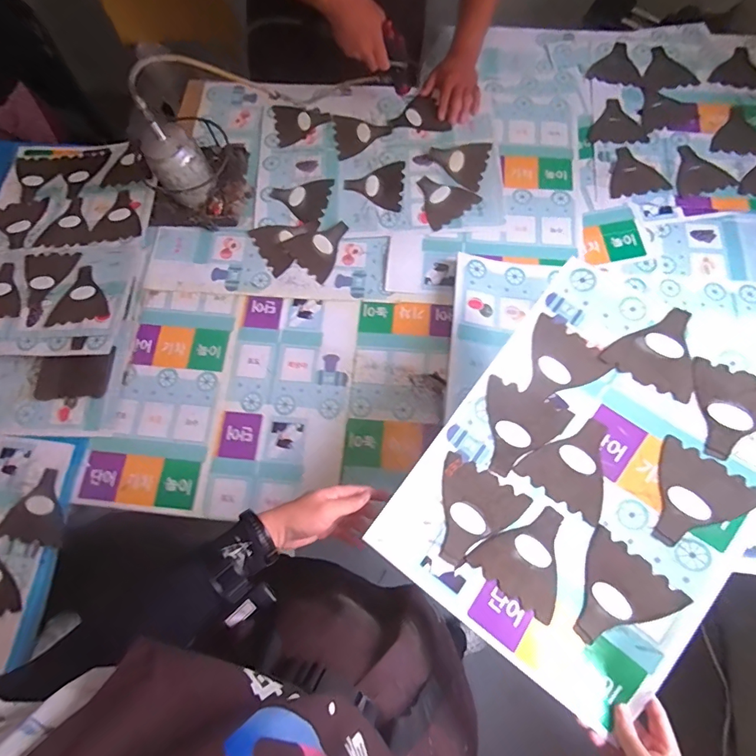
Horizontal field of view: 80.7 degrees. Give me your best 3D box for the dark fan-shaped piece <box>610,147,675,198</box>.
[{"bbox_3d":[0.508,-0.411,0.885,0.106,0.009,0.113,-7,67,0],"label":"dark fan-shaped piece"}]

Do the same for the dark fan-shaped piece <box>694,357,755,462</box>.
[{"bbox_3d":[0.452,0.046,0.570,0.111,0.006,0.120,26,80,21],"label":"dark fan-shaped piece"}]

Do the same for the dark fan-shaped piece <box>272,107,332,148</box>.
[{"bbox_3d":[-0.166,-0.564,0.980,0.120,0.012,0.100,-14,78,-1],"label":"dark fan-shaped piece"}]

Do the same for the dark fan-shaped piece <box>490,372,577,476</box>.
[{"bbox_3d":[0.187,0.074,0.601,0.112,0.004,0.119,27,77,7],"label":"dark fan-shaped piece"}]

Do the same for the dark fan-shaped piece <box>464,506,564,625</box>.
[{"bbox_3d":[0.192,0.219,0.560,0.115,0.006,0.118,37,75,8],"label":"dark fan-shaped piece"}]

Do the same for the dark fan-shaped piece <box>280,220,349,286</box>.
[{"bbox_3d":[-0.111,-0.265,0.887,0.119,0.004,0.114,-44,84,-3],"label":"dark fan-shaped piece"}]

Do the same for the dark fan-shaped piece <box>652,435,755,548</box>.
[{"bbox_3d":[0.384,0.151,0.553,0.109,0.009,0.119,40,87,29],"label":"dark fan-shaped piece"}]

